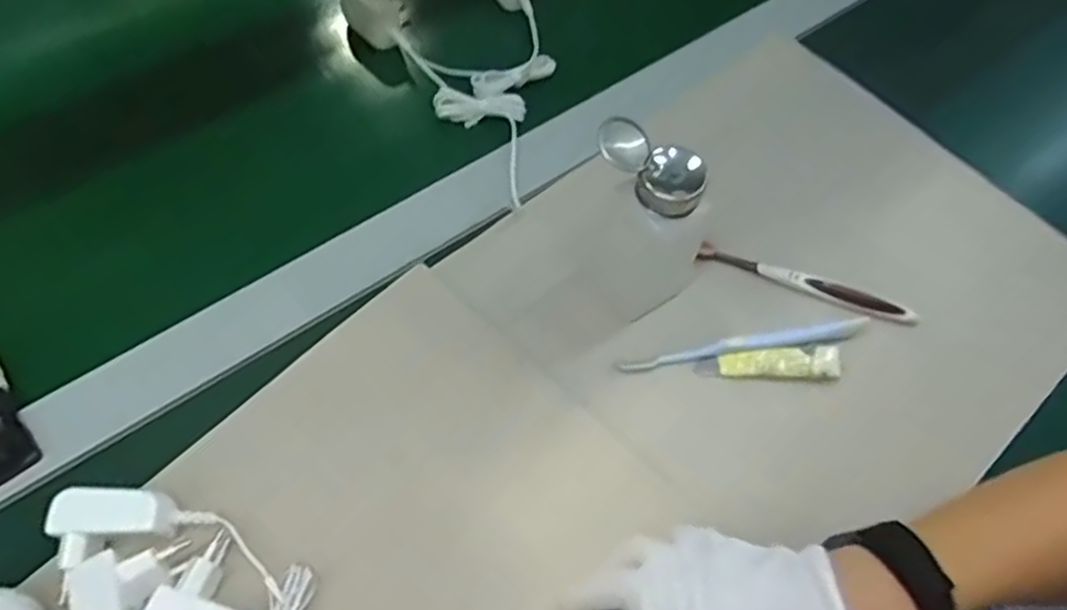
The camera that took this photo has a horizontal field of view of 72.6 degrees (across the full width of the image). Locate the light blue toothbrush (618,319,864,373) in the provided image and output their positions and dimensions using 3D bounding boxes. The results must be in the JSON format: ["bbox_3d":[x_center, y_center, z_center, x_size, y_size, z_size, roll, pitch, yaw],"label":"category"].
[{"bbox_3d":[0.151,0.027,0.511,0.184,0.015,0.011,-9,63,-8],"label":"light blue toothbrush"}]

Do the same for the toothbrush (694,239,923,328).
[{"bbox_3d":[0.203,-0.016,0.537,0.168,0.011,0.019,18,63,6],"label":"toothbrush"}]

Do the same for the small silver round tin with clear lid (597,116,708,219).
[{"bbox_3d":[0.070,-0.083,0.426,0.065,0.030,0.037,40,67,16],"label":"small silver round tin with clear lid"}]

